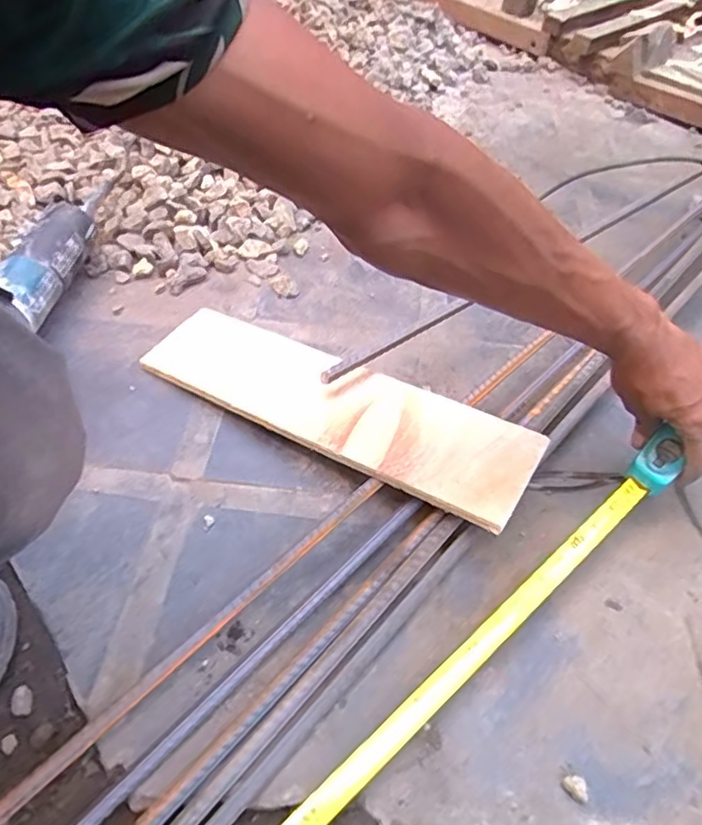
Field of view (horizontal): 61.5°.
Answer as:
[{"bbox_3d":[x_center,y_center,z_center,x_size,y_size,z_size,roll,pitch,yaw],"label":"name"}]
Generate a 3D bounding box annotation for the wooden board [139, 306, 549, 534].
[{"bbox_3d":[-0.026,-0.014,0.570,0.401,0.012,0.106,22,55,25],"label":"wooden board"}]

